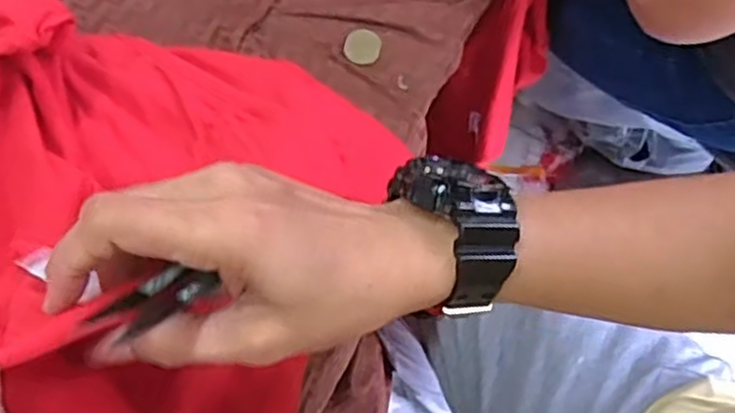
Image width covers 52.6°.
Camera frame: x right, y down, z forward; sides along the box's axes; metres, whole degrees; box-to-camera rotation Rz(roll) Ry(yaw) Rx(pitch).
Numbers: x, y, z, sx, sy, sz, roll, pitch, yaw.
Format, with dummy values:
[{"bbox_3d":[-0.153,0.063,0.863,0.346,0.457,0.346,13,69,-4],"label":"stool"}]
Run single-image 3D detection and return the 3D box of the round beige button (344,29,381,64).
[{"bbox_3d":[-0.003,-0.119,0.549,0.026,0.004,0.030,12,67,5],"label":"round beige button"}]

